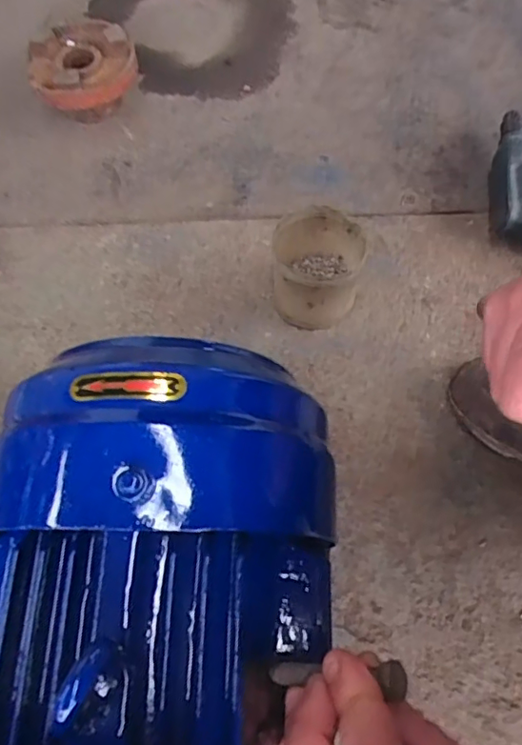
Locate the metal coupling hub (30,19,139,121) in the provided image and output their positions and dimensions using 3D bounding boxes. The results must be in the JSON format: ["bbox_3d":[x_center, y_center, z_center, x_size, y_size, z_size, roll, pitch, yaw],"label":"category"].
[{"bbox_3d":[-0.266,-0.452,0.850,0.153,0.100,0.181,-17,64,-6],"label":"metal coupling hub"}]

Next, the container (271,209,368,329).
[{"bbox_3d":[0.066,-0.125,0.672,0.100,0.107,0.107,-1,64,2],"label":"container"}]

